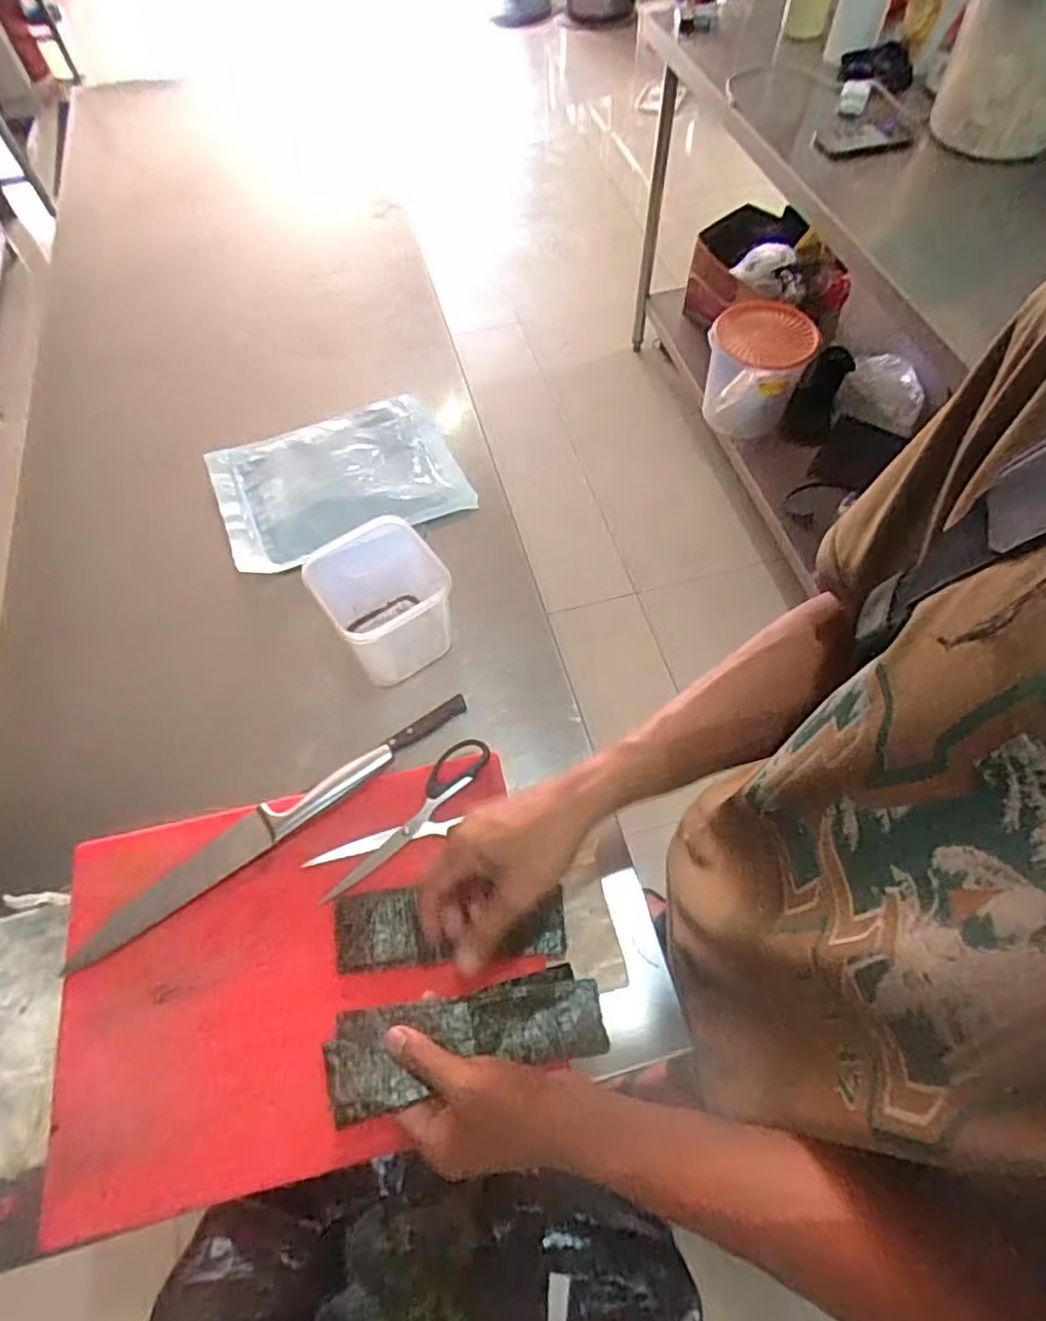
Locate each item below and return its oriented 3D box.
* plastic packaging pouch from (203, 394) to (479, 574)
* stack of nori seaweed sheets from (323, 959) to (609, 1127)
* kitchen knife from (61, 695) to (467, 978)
[{"bbox_3d":[-0.231,-0.232,0.842,0.292,0.028,0.215,-23,58,-18],"label":"plastic packaging pouch"},{"bbox_3d":[-0.039,0.266,0.475,0.194,0.010,0.062,-8,60,-11],"label":"stack of nori seaweed sheets"},{"bbox_3d":[-0.220,0.142,0.616,0.391,0.029,0.044,-32,65,-16],"label":"kitchen knife"}]

